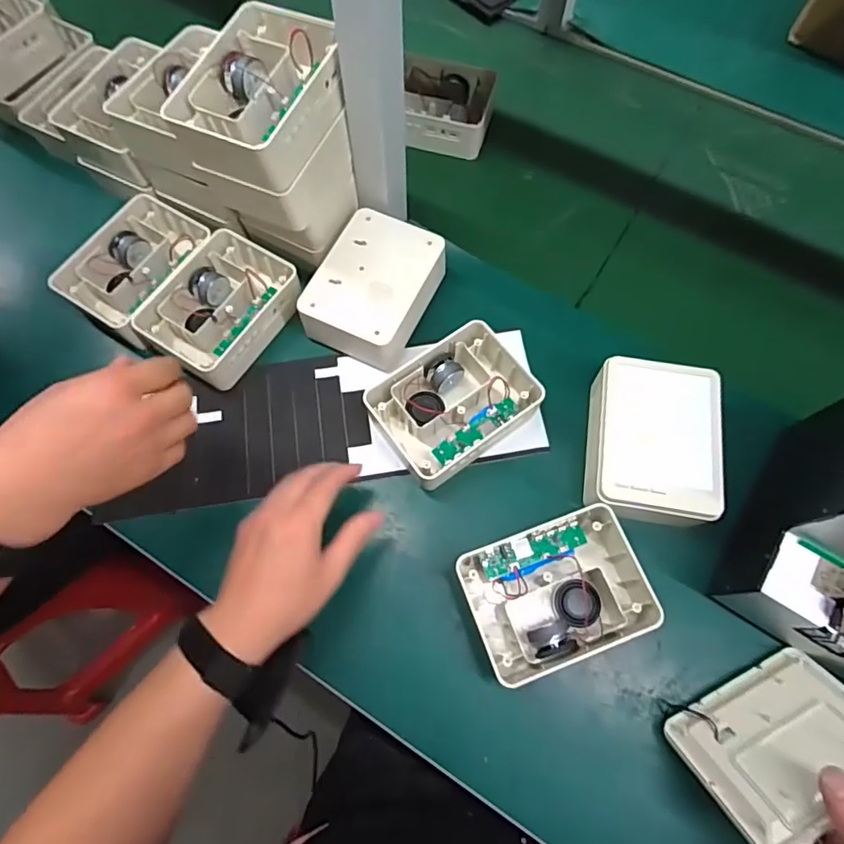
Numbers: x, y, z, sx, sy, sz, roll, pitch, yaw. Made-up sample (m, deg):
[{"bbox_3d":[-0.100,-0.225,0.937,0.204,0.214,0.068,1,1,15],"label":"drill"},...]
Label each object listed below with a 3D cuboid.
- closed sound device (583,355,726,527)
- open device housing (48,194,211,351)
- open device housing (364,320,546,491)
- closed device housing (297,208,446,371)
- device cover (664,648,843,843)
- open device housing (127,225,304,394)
[{"bbox_3d":[0.208,0.021,0.477,0.105,0.052,0.149,10,69,4],"label":"closed sound device"},{"bbox_3d":[-0.301,-0.161,0.561,0.109,0.050,0.144,29,71,11],"label":"open device housing"},{"bbox_3d":[0.032,-0.017,0.506,0.141,0.051,0.110,-37,73,-13],"label":"open device housing"},{"bbox_3d":[-0.051,-0.131,0.541,0.109,0.060,0.153,24,70,9],"label":"closed device housing"},{"bbox_3d":[0.263,0.232,0.381,0.131,0.013,0.099,-24,29,-9],"label":"device cover"},{"bbox_3d":[-0.206,-0.118,0.544,0.115,0.047,0.148,33,72,12],"label":"open device housing"}]

